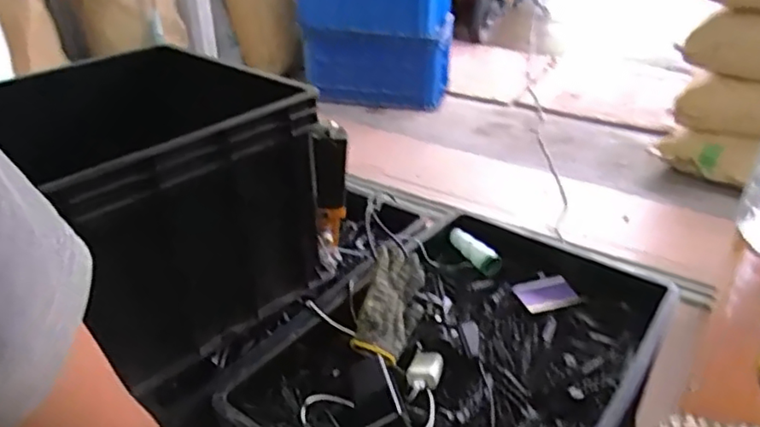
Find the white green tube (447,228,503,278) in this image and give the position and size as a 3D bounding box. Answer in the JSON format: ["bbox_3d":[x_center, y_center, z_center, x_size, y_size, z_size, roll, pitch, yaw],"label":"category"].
[{"bbox_3d":[0.167,0.070,1.054,0.030,0.038,0.118,-19,35,-27],"label":"white green tube"}]

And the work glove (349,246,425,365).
[{"bbox_3d":[0.021,0.127,0.899,0.076,0.079,0.205,7,32,14],"label":"work glove"}]

